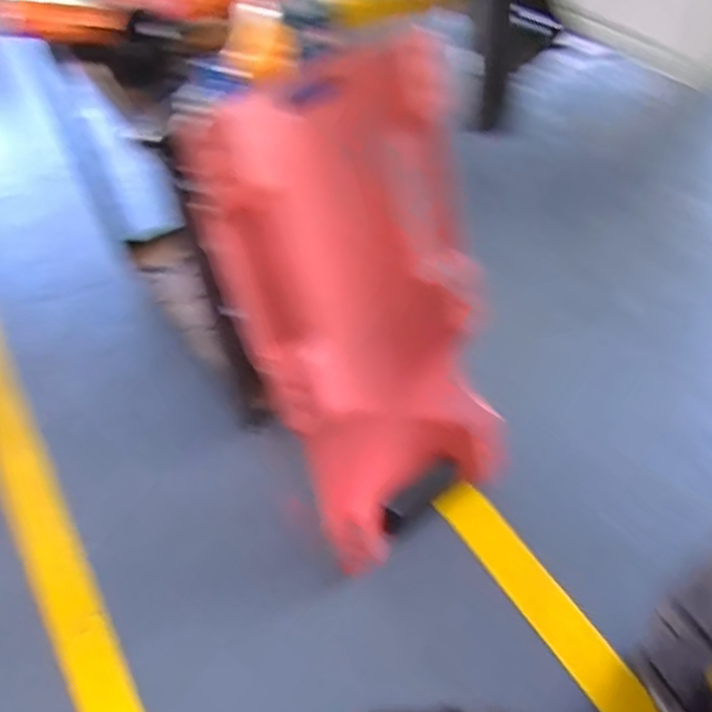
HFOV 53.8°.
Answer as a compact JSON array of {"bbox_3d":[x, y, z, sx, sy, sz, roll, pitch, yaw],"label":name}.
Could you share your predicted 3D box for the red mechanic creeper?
[{"bbox_3d":[0.039,-0.026,1.301,0.451,0.975,0.123,-29,32,-20],"label":"red mechanic creeper"}]

